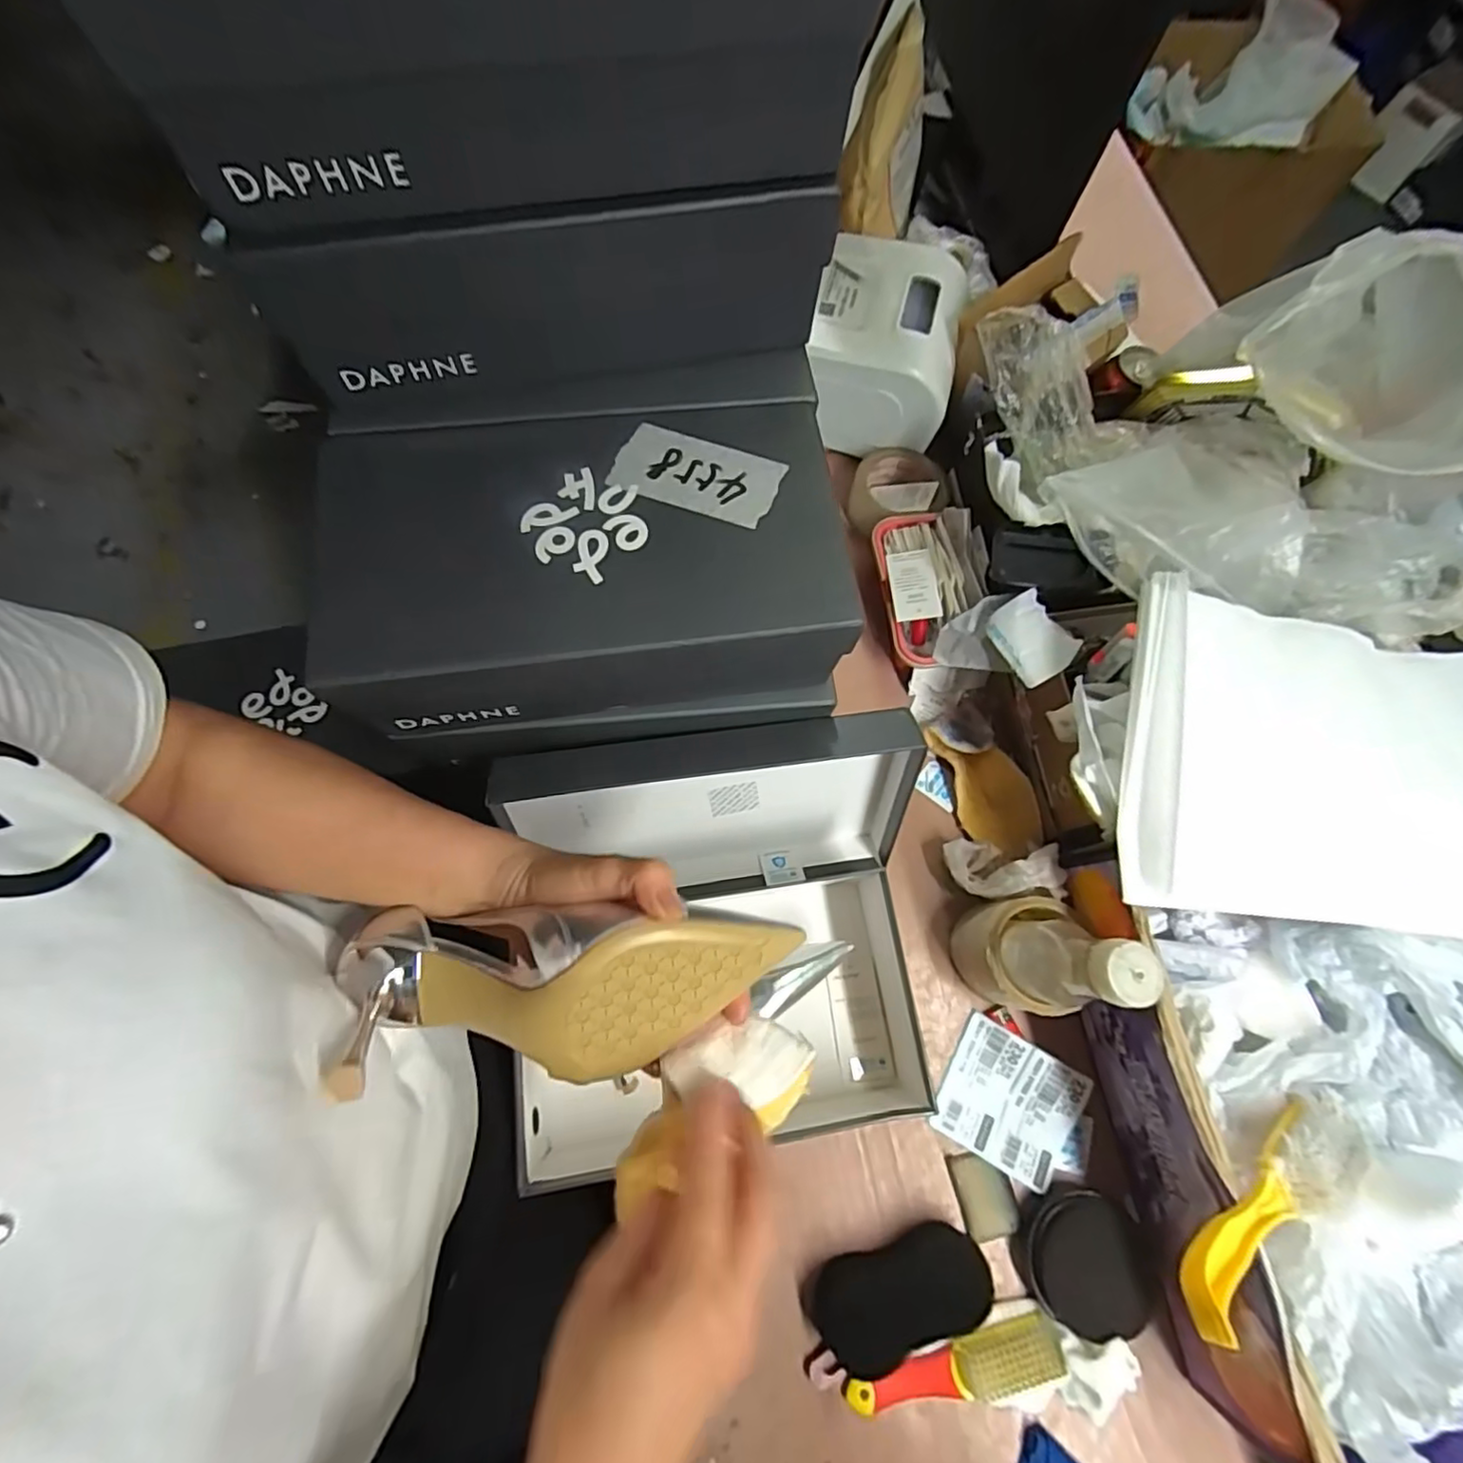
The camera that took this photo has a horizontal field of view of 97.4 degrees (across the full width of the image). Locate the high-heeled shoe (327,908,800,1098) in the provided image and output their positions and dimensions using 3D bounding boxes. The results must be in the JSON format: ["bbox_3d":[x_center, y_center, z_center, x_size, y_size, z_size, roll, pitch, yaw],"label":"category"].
[{"bbox_3d":[-0.089,0.124,0.306,0.228,0.082,0.076,-5,72,6],"label":"high-heeled shoe"}]

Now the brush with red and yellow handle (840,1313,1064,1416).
[{"bbox_3d":[0.165,0.475,0.472,0.155,0.029,0.034,-16,74,-7],"label":"brush with red and yellow handle"}]

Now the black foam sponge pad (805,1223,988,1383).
[{"bbox_3d":[0.126,0.424,0.481,0.133,0.038,0.058,-16,74,-7],"label":"black foam sponge pad"}]

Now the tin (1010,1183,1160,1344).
[{"bbox_3d":[0.272,0.405,0.493,0.093,0.030,0.087,1,72,-2],"label":"tin"}]

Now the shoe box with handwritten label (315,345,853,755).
[{"bbox_3d":[-0.082,-0.102,0.423,0.293,0.128,0.207,-7,73,-5],"label":"shoe box with handwritten label"}]

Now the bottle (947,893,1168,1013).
[{"bbox_3d":[0.238,0.168,0.492,0.074,0.186,0.091,3,72,-1],"label":"bottle"}]

